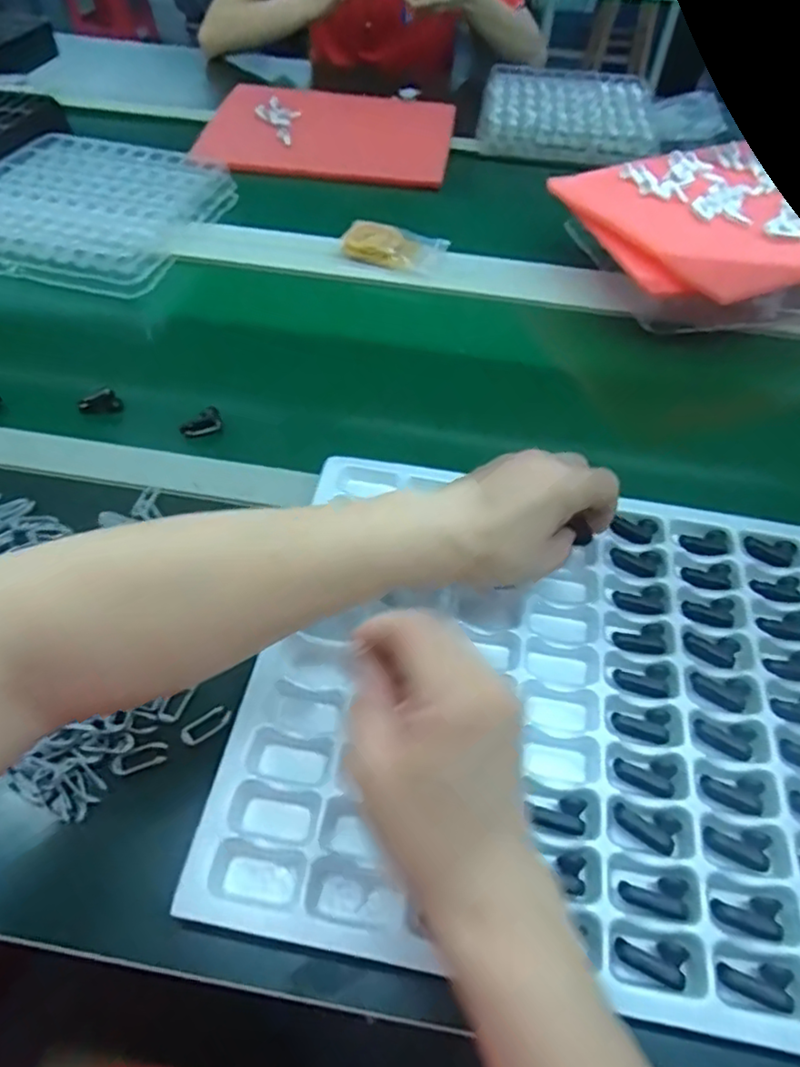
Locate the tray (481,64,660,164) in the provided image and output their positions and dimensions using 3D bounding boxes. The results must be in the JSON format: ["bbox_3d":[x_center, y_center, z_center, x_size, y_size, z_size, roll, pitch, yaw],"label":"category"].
[{"bbox_3d":[0.260,-0.654,0.991,0.259,0.050,0.256,10,52,5],"label":"tray"}]

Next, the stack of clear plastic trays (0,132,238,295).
[{"bbox_3d":[-0.369,-0.384,0.759,0.266,0.046,0.256,15,52,9],"label":"stack of clear plastic trays"}]

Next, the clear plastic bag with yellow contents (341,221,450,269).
[{"bbox_3d":[-0.006,-0.330,0.742,0.116,0.024,0.062,5,51,1],"label":"clear plastic bag with yellow contents"}]

